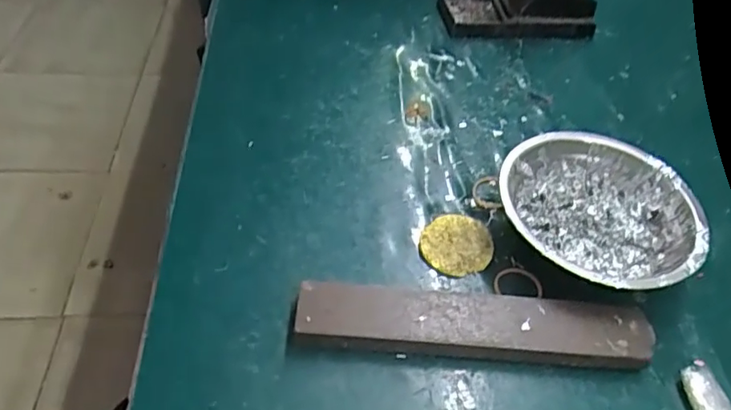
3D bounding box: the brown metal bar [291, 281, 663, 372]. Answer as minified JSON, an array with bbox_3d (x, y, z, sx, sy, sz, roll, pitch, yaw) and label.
[{"bbox_3d":[0.061,0.069,0.326,0.198,0.017,0.039,5,48,-2],"label":"brown metal bar"}]

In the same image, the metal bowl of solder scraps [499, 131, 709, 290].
[{"bbox_3d":[0.148,0.009,0.370,0.123,0.039,0.120,3,48,-4],"label":"metal bowl of solder scraps"}]

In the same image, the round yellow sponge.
[{"bbox_3d":[0.060,0.025,0.370,0.044,0.005,0.047,3,48,-4],"label":"round yellow sponge"}]

